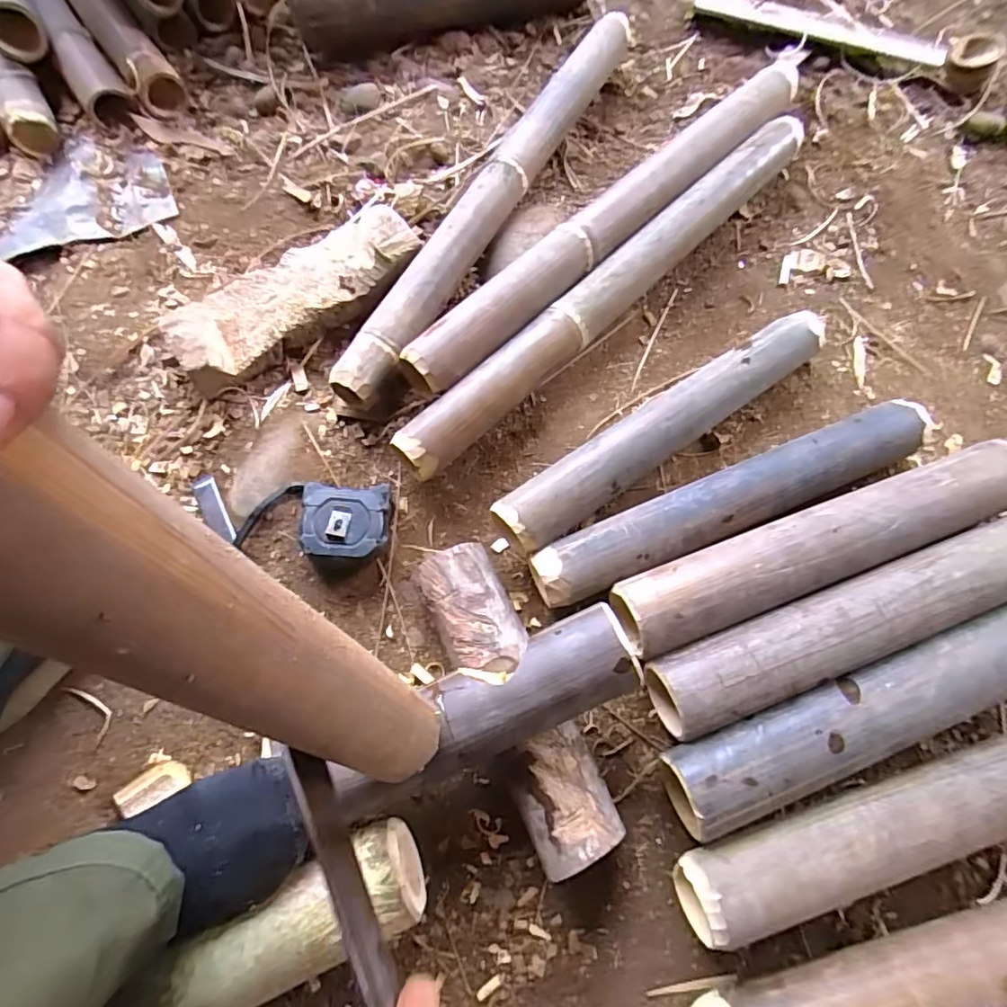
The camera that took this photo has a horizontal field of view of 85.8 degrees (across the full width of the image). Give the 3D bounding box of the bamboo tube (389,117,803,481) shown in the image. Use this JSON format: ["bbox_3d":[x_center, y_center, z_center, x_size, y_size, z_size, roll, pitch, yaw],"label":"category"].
[{"bbox_3d":[0.131,-0.250,0.621,0.638,0.067,0.055,-43,76,-13],"label":"bamboo tube"}]

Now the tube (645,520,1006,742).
[{"bbox_3d":[0.323,0.099,0.476,0.401,0.055,0.068,-19,71,-6],"label":"tube"}]

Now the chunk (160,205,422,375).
[{"bbox_3d":[-0.238,-0.247,0.612,0.290,0.050,0.110,-37,74,-12],"label":"chunk"}]

